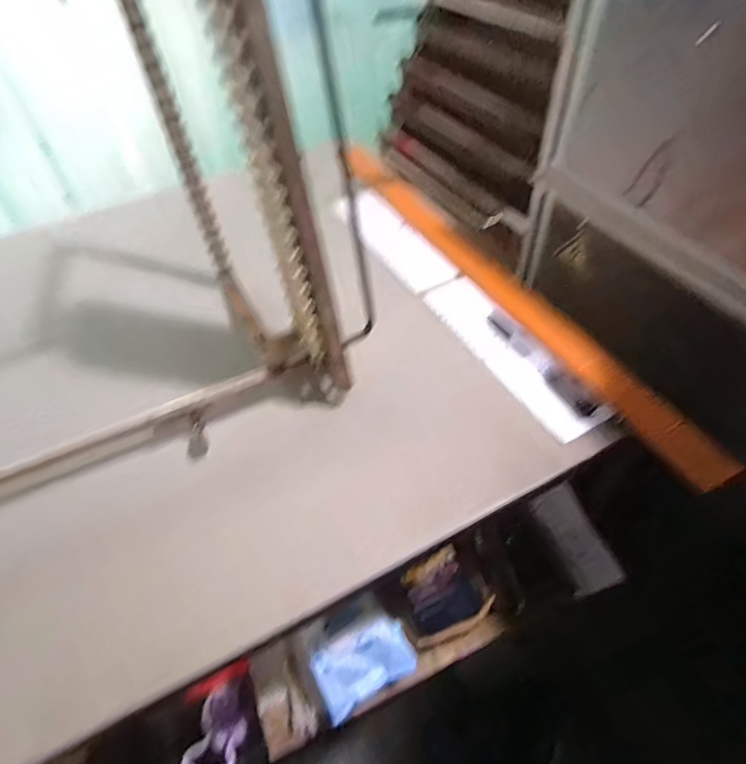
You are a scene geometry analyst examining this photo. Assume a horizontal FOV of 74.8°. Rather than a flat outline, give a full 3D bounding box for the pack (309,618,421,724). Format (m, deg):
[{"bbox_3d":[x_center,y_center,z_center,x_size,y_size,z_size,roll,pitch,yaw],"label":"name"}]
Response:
[{"bbox_3d":[-0.010,0.266,0.467,0.090,0.032,0.063,-28,93,-18],"label":"pack"}]

